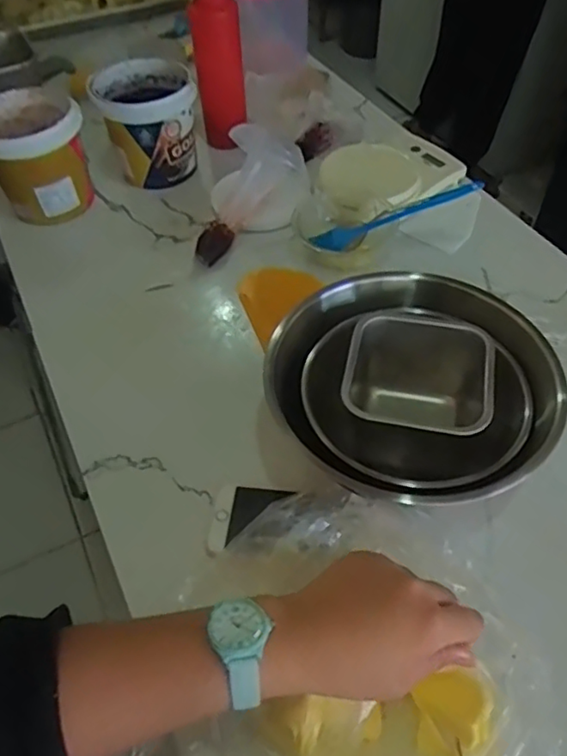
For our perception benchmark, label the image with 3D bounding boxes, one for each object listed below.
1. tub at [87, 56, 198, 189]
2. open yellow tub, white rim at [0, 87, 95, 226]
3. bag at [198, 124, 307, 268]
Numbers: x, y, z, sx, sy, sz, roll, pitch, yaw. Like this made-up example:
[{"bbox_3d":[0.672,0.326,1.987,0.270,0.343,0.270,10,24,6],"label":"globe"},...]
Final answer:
[{"bbox_3d":[-0.181,-0.344,0.817,0.125,0.116,0.125,-19,53,-12],"label":"tub"},{"bbox_3d":[-0.314,-0.283,0.772,0.124,0.115,0.114,-31,56,-21],"label":"open yellow tub, white rim"},{"bbox_3d":[-0.045,-0.225,0.716,0.156,0.128,0.051,-28,55,-18],"label":"bag"}]

